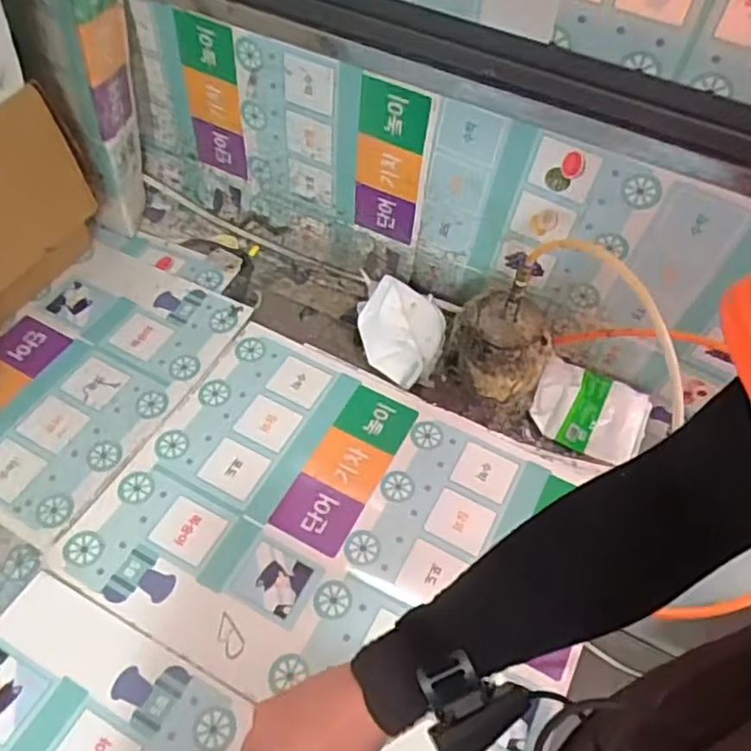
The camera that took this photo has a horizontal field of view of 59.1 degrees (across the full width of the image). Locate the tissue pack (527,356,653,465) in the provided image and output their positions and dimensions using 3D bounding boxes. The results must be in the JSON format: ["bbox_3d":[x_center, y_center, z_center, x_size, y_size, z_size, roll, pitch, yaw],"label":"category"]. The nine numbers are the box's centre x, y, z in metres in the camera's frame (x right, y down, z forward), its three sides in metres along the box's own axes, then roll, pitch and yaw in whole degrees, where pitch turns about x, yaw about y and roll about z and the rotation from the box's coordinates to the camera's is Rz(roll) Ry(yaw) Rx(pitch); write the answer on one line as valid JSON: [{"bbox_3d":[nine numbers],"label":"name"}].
[{"bbox_3d":[0.278,0.043,0.854,0.140,0.022,0.129,25,58,14],"label":"tissue pack"}]

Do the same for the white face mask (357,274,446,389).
[{"bbox_3d":[0.037,-0.061,0.881,0.113,0.050,0.154,-6,56,-7],"label":"white face mask"}]

